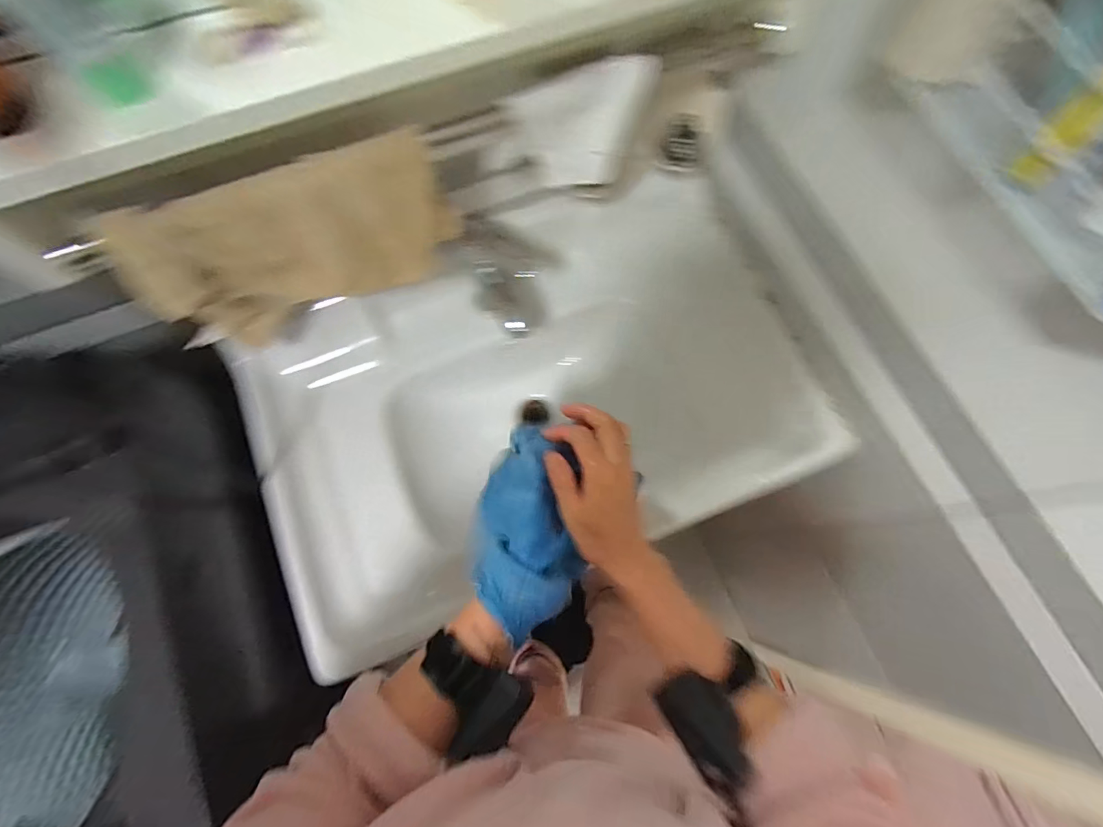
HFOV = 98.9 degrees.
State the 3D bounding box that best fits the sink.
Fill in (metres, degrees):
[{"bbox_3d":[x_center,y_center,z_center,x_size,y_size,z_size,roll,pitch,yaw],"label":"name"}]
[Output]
[{"bbox_3d":[-0.024,-0.029,0.645,0.713,0.197,0.462,-21,74,-7],"label":"sink"}]

